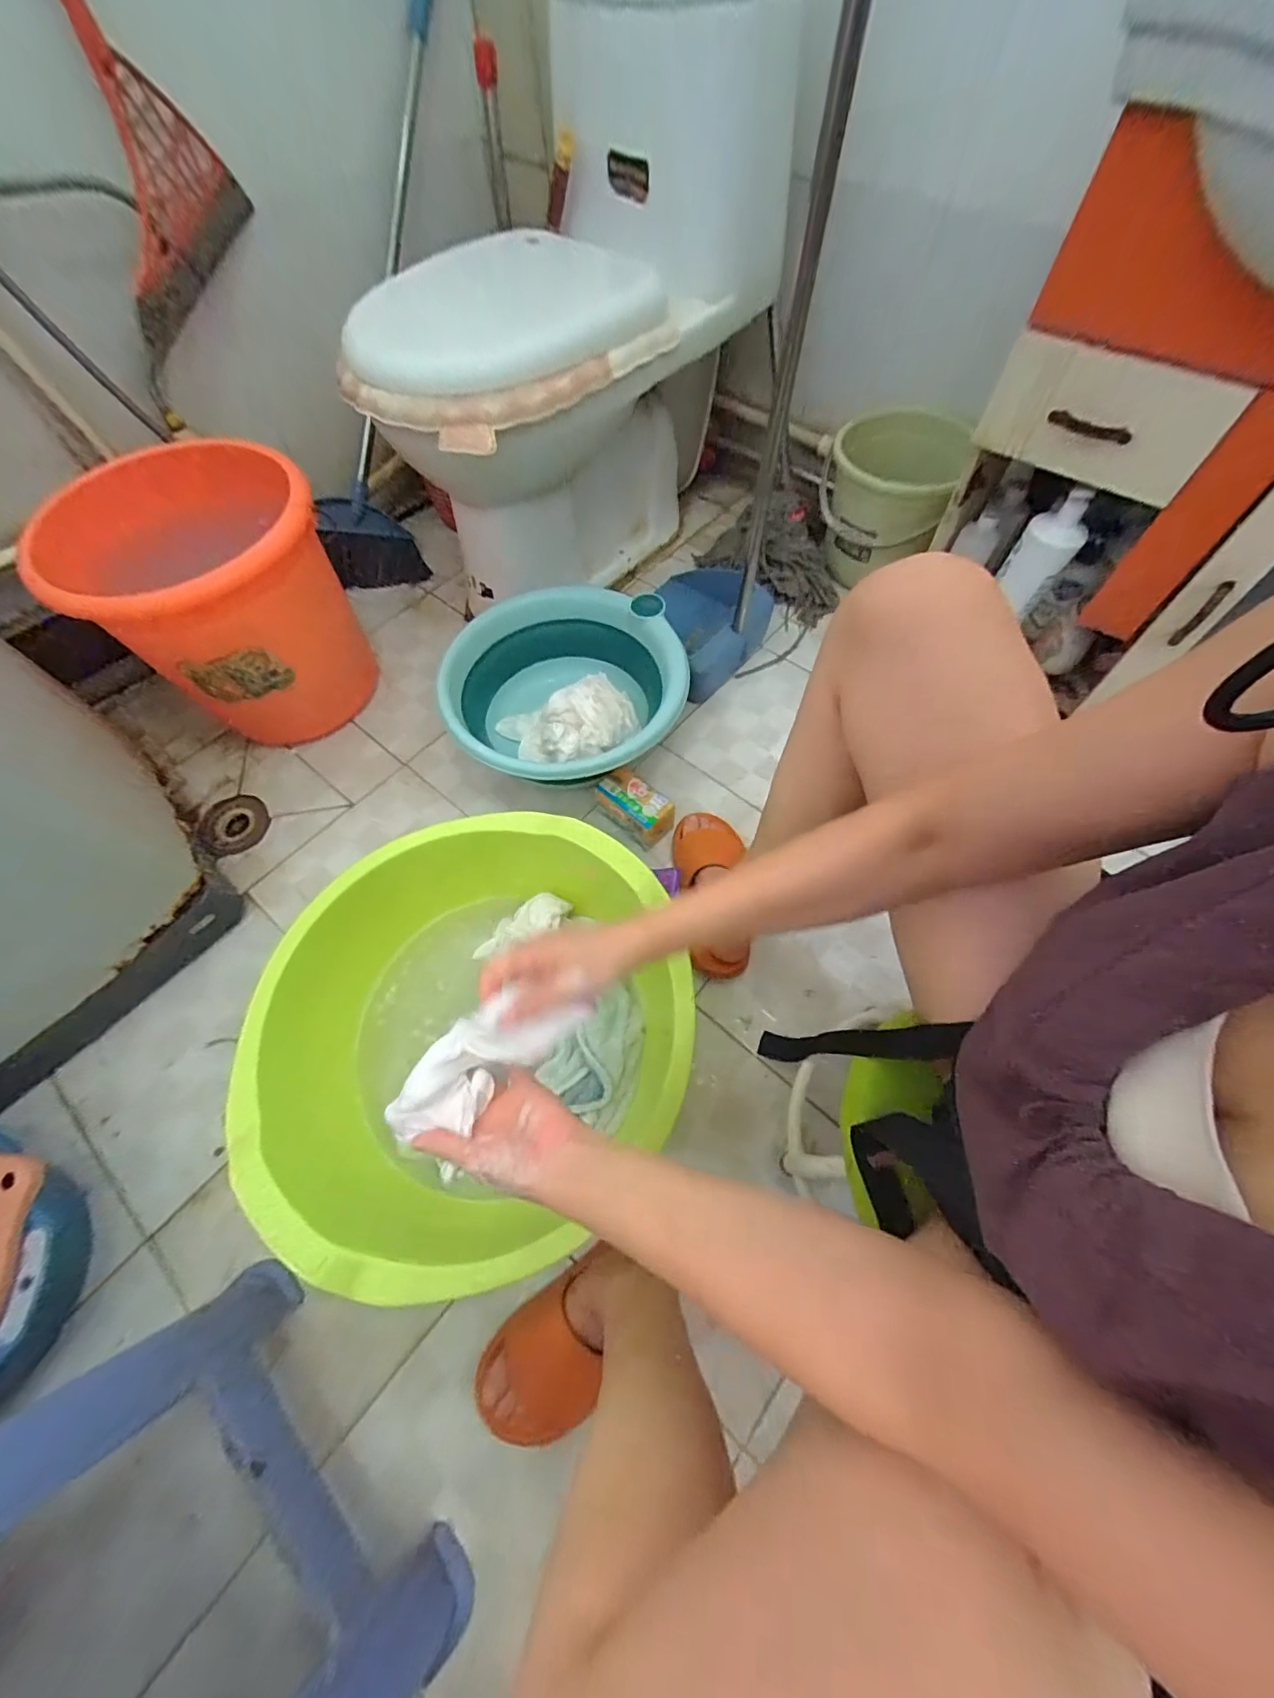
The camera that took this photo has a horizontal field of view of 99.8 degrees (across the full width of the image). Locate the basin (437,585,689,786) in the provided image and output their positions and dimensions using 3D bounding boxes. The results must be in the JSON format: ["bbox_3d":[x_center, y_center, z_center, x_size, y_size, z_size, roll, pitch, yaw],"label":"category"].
[{"bbox_3d":[-0.110,-0.231,0.845,0.325,0.155,0.335,0,63,1],"label":"basin"}]

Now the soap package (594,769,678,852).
[{"bbox_3d":[-0.002,-0.060,0.802,0.117,0.065,0.062,40,70,19],"label":"soap package"}]

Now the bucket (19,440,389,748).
[{"bbox_3d":[-0.579,-0.343,0.808,0.300,0.335,0.305,0,63,1],"label":"bucket"}]

